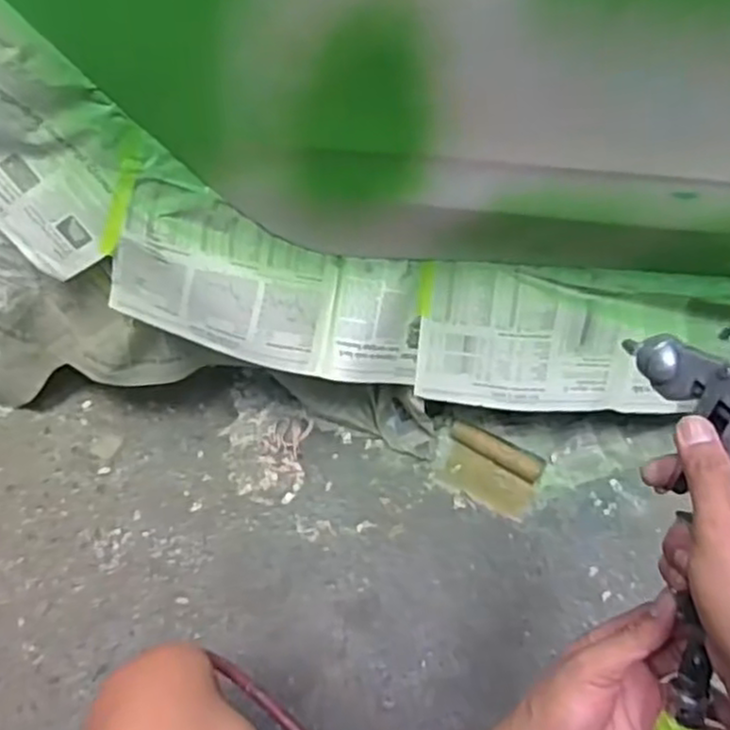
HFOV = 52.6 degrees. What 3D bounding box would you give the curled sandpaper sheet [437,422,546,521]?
[{"bbox_3d":[0.179,0.149,1.060,0.137,0.028,0.103,22,59,14],"label":"curled sandpaper sheet"}]

